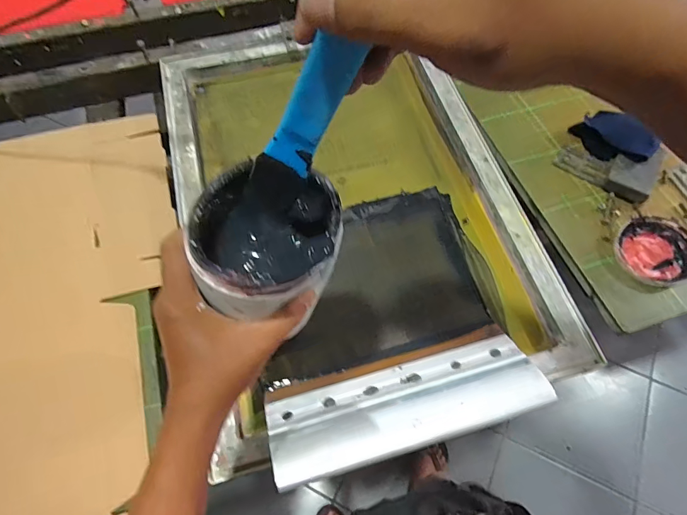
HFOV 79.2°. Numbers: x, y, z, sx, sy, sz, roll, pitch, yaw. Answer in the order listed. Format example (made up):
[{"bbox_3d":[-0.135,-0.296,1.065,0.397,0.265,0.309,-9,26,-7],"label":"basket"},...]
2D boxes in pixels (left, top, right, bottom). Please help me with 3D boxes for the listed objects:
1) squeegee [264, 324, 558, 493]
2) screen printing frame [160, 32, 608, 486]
[{"bbox_3d":[0.067,0.161,0.463,0.297,0.030,0.117,-15,37,-8],"label":"squeegee"},{"bbox_3d":[-0.001,-0.093,0.611,0.473,0.057,0.683,-14,62,-8],"label":"screen printing frame"}]

